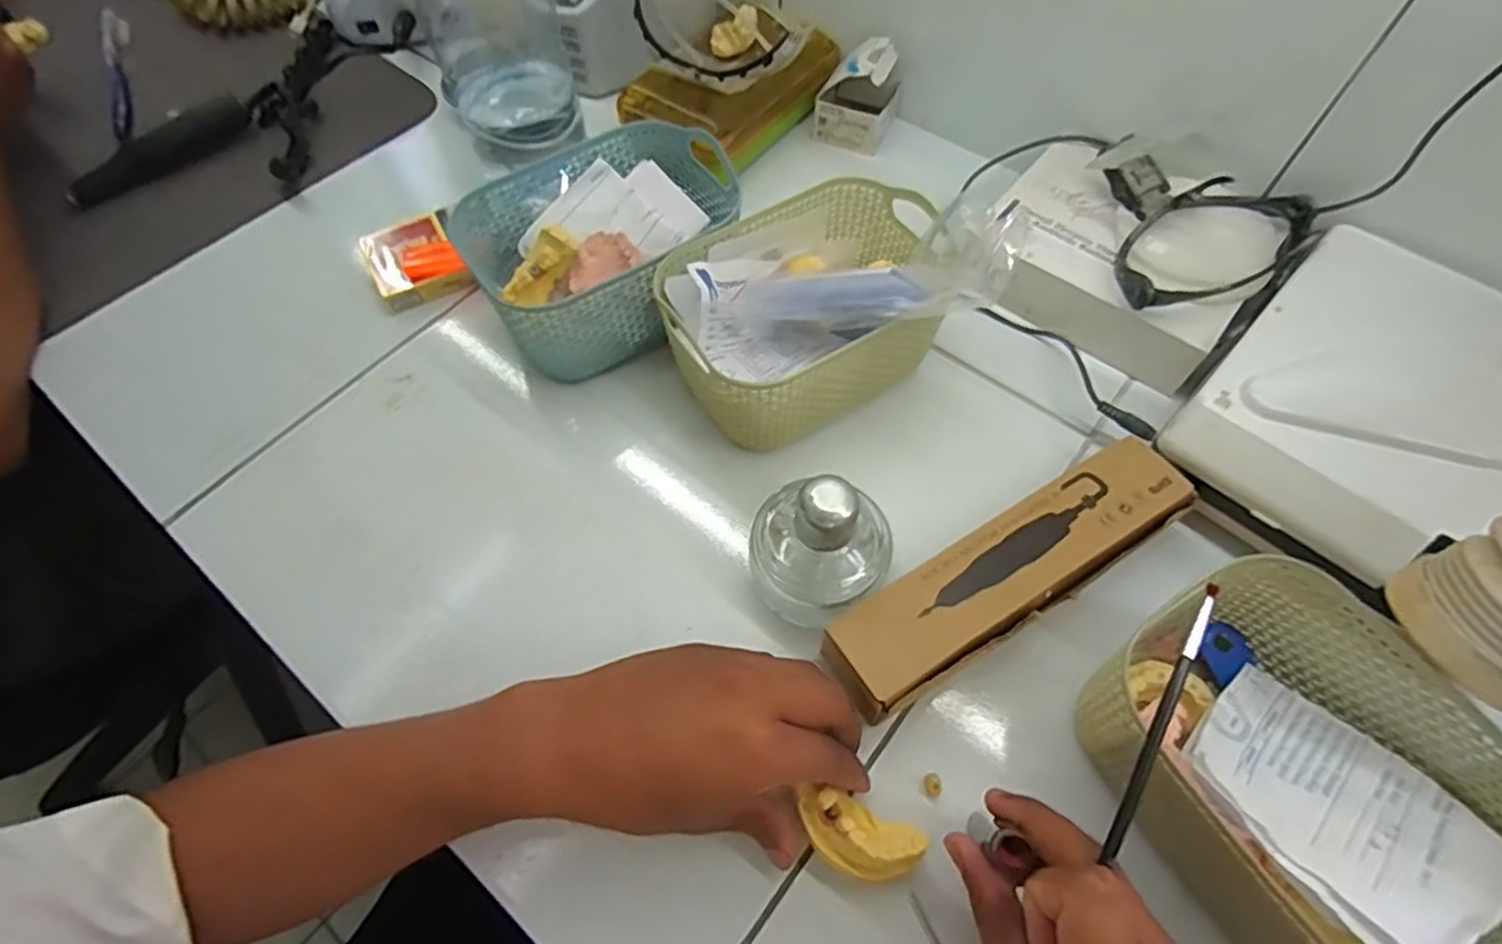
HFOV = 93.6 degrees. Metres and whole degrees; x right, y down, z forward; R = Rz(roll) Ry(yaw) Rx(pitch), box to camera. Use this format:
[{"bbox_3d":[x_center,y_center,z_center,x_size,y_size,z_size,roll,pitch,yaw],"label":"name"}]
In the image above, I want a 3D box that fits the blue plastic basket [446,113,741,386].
[{"bbox_3d":[-0.091,-0.145,0.467,0.170,0.076,0.126,-32,65,-16],"label":"blue plastic basket"}]

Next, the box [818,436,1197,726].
[{"bbox_3d":[0.136,0.057,0.377,0.213,0.041,0.050,-29,64,-15],"label":"box"}]

